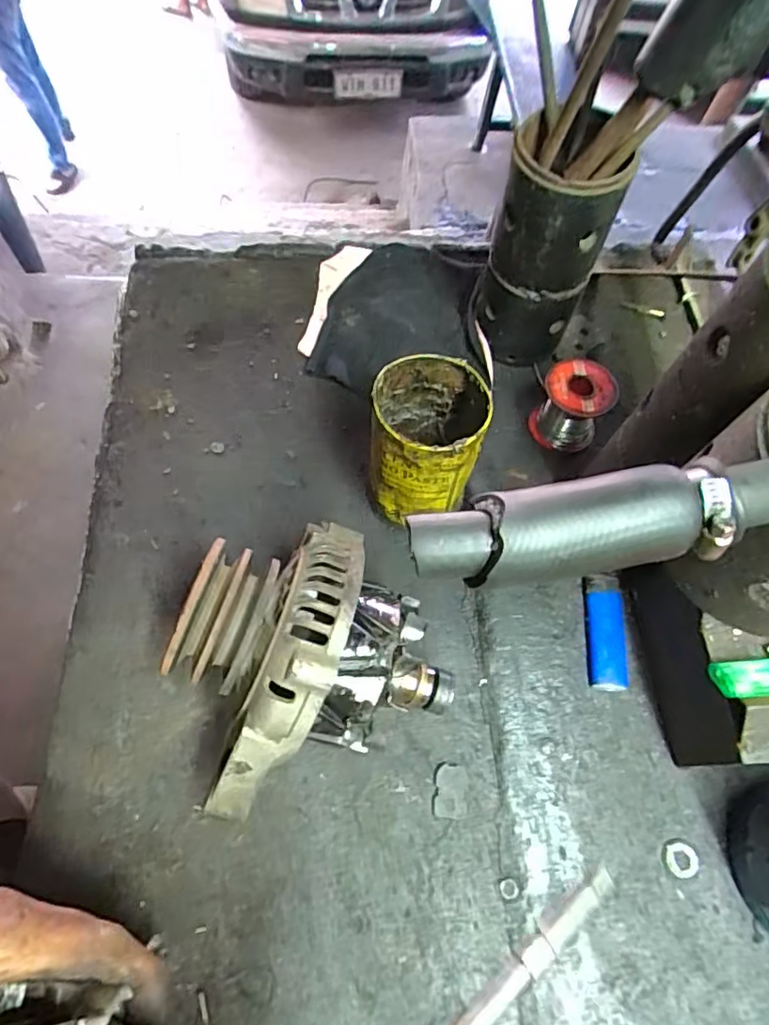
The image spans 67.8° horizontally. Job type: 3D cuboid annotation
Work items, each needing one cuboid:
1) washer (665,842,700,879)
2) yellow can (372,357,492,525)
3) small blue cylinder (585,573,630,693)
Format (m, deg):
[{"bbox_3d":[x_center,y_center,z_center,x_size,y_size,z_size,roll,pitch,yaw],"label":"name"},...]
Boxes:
[{"bbox_3d":[0.178,0.207,0.341,0.019,0.004,0.018,-8,66,-6],"label":"washer"},{"bbox_3d":[0.028,-0.045,0.399,0.071,0.108,0.075,1,65,-2],"label":"yellow can"},{"bbox_3d":[0.154,0.083,0.398,0.027,0.010,0.078,5,65,0],"label":"small blue cylinder"}]

